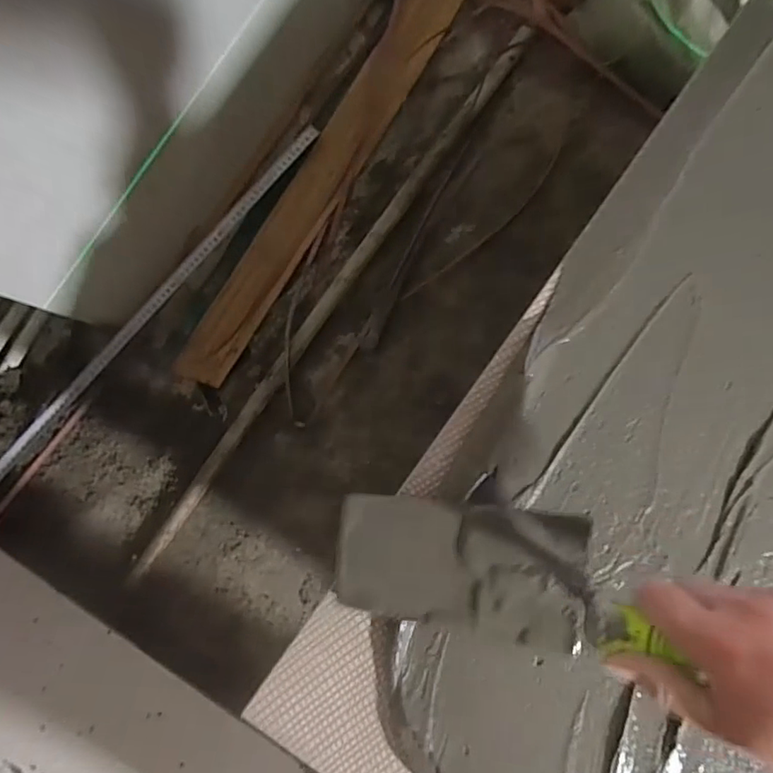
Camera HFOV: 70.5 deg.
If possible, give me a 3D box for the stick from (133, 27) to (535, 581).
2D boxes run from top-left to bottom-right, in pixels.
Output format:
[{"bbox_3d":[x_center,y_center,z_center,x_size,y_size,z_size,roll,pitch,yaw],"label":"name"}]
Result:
[{"bbox_3d":[-0.080,-0.131,0.806,0.036,0.028,0.959,36,89,1],"label":"stick"}]

